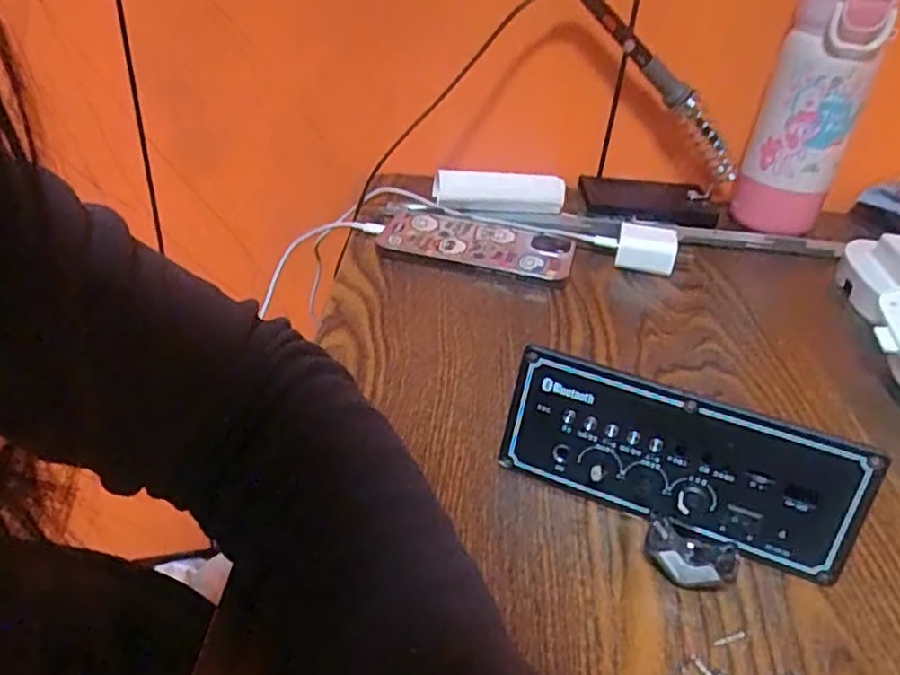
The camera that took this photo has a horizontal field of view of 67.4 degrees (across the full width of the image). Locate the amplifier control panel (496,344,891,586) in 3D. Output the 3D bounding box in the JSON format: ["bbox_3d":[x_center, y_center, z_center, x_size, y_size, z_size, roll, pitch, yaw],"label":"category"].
[{"bbox_3d":[0.098,0.053,0.298,0.148,0.064,0.022,17,20,20],"label":"amplifier control panel"}]

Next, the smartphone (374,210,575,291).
[{"bbox_3d":[0.020,-0.073,0.518,0.146,0.005,0.069,14,47,17],"label":"smartphone"}]

